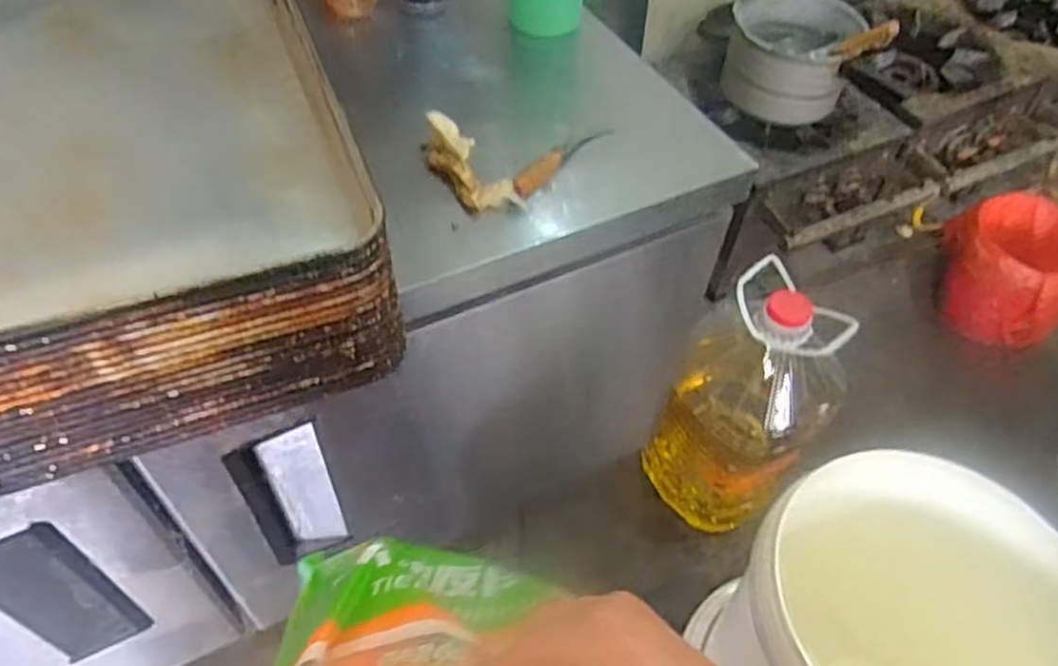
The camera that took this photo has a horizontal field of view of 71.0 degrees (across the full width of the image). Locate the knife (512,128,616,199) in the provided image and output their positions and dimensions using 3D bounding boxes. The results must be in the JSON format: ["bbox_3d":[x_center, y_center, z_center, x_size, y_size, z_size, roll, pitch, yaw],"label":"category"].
[{"bbox_3d":[0.037,-0.195,0.833,0.022,0.019,0.150,36,57,23],"label":"knife"}]

